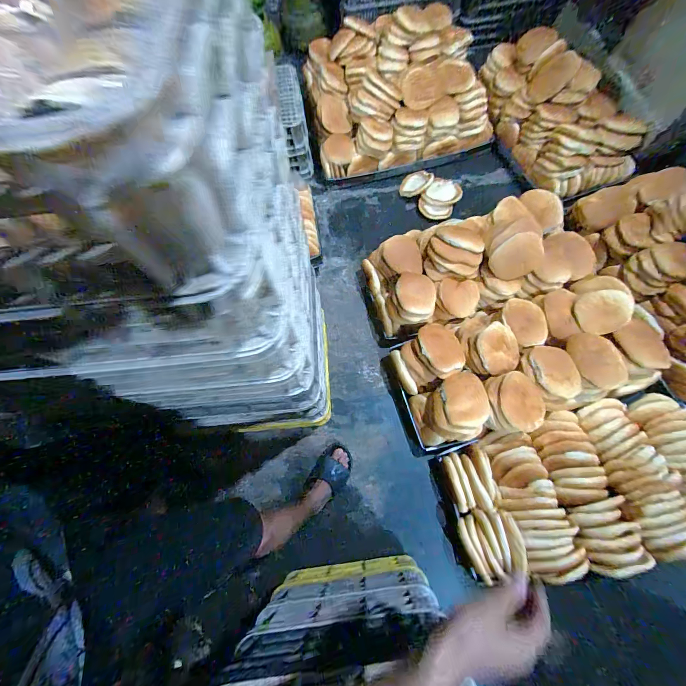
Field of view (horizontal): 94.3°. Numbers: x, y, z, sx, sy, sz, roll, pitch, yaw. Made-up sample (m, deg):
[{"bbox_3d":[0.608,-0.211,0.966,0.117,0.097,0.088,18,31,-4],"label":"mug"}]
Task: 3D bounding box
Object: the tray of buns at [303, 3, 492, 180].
[{"bbox_3d":[0.227,-1.170,1.471,0.738,0.296,0.677,-9,71,-6],"label":"tray of buns"}]

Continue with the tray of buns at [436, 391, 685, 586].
[{"bbox_3d":[0.720,0.430,0.950,0.791,0.147,0.415,-11,71,-7],"label":"tray of buns"}]

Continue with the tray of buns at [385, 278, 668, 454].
[{"bbox_3d":[0.583,0.061,1.042,0.794,0.266,0.382,-14,71,-8],"label":"tray of buns"}]

